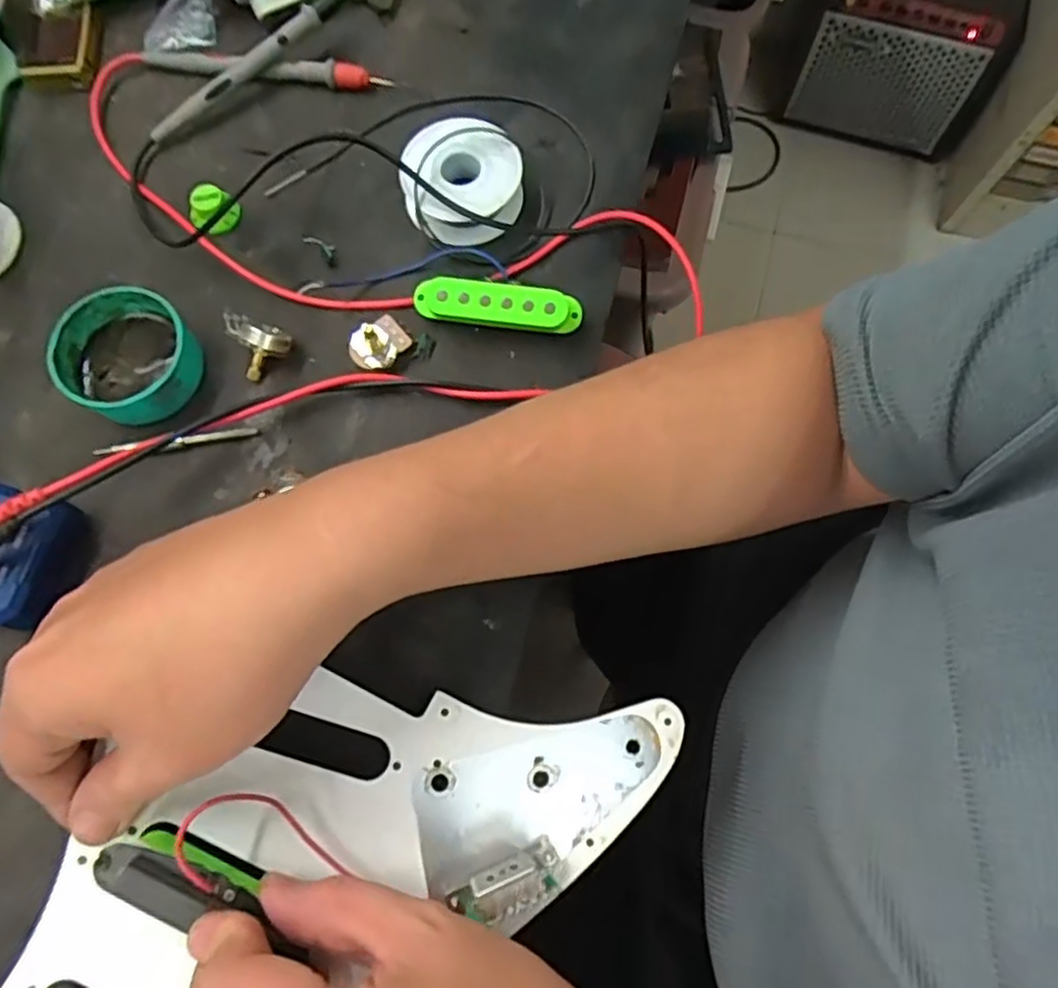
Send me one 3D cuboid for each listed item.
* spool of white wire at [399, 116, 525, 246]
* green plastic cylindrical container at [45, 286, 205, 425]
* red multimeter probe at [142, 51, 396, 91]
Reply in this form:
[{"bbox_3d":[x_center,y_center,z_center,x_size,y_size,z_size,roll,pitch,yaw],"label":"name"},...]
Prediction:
[{"bbox_3d":[-0.033,-0.162,0.363,0.059,0.029,0.062,0,74,-1],"label":"spool of white wire"},{"bbox_3d":[-0.189,-0.064,0.337,0.062,0.028,0.060,0,74,-1],"label":"green plastic cylindrical container"},{"bbox_3d":[-0.146,-0.237,0.392,0.136,0.013,0.012,8,74,2],"label":"red multimeter probe"}]

